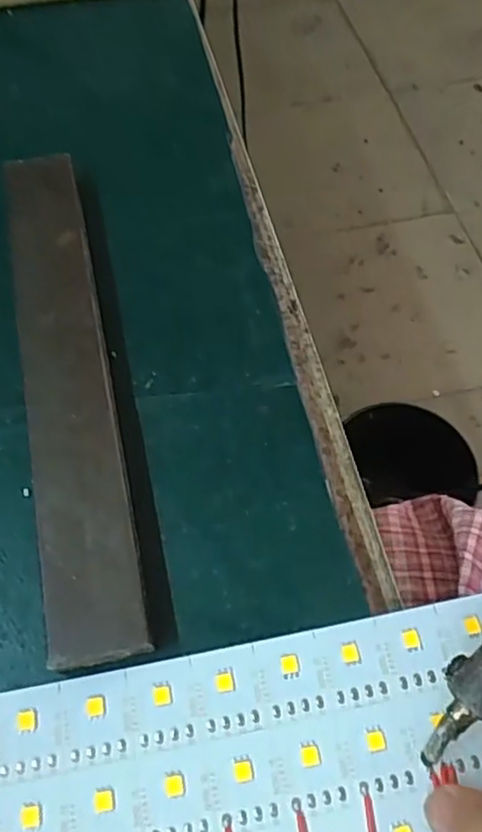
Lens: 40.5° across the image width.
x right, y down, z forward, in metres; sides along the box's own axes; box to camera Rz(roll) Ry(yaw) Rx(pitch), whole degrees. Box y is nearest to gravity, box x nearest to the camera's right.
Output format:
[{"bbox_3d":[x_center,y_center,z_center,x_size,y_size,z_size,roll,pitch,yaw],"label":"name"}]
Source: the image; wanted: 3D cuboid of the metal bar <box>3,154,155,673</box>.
[{"bbox_3d":[-0.061,-0.015,0.234,0.029,0.019,0.199,-11,62,-6],"label":"metal bar"}]

